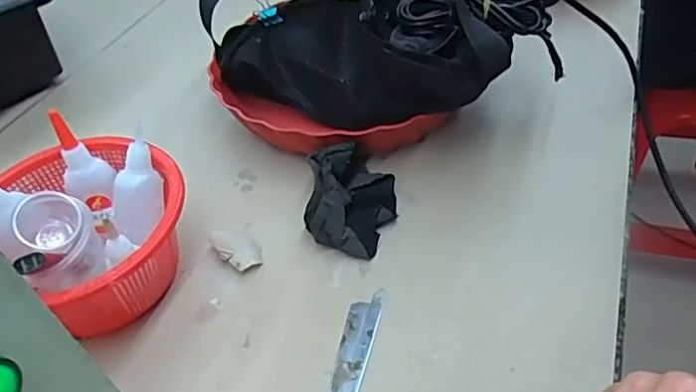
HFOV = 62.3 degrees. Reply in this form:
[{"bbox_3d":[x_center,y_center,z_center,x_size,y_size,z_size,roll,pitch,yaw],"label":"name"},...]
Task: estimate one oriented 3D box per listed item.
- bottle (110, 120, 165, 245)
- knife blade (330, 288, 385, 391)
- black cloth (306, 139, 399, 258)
[{"bbox_3d":[-0.147,-0.008,0.406,0.028,0.026,0.079,0,87,0],"label":"bottle"},{"bbox_3d":[0.002,0.101,0.363,0.021,0.004,0.104,8,47,14],"label":"knife blade"},{"bbox_3d":[0.002,-0.003,0.434,0.065,0.051,0.090,0,46,7],"label":"black cloth"}]

